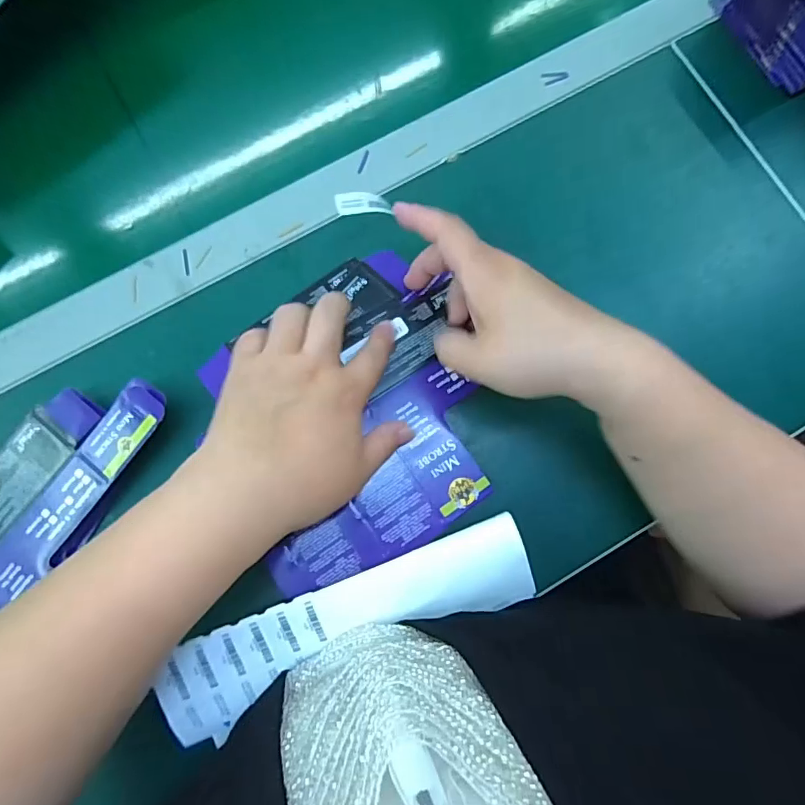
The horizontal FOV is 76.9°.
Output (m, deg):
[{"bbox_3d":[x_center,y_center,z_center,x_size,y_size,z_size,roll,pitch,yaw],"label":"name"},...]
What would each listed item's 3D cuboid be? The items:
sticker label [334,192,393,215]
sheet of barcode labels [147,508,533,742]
[{"bbox_3d":[-0.025,-0.128,0.326,0.036,0.005,0.013,-1,79,-11],"label":"sticker label"},{"bbox_3d":[-0.030,0.125,0.283,0.213,0.014,0.054,-24,80,-4],"label":"sheet of barcode labels"}]

